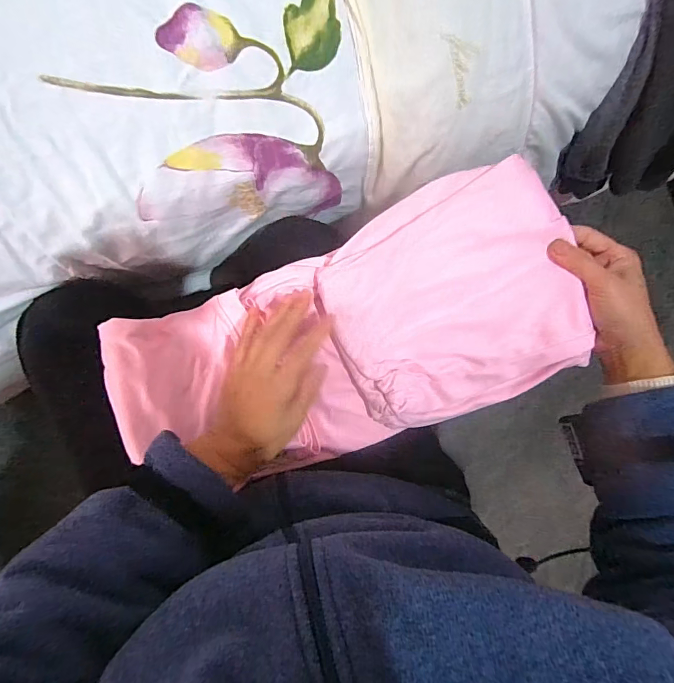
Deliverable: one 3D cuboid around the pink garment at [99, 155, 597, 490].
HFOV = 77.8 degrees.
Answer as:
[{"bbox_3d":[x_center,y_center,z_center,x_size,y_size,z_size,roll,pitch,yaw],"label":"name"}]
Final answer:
[{"bbox_3d":[0.006,-0.003,0.395,0.424,0.057,0.216,-16,90,5],"label":"pink garment"}]

